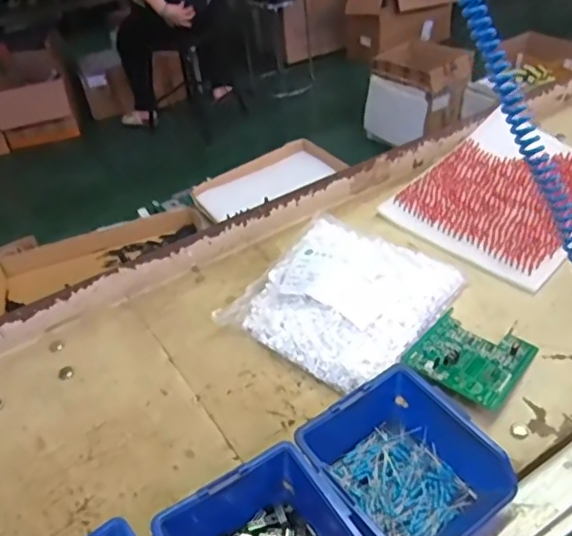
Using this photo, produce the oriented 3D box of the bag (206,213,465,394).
[{"bbox_3d":[0.063,0.027,0.643,0.183,0.046,0.193,21,46,31],"label":"bag"}]

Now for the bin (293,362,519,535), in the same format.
[{"bbox_3d":[0.088,0.153,0.471,0.121,0.058,0.132,-25,41,-22],"label":"bin"}]

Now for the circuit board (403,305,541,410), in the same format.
[{"bbox_3d":[0.179,0.082,0.586,0.094,0.020,0.110,23,47,33],"label":"circuit board"}]

